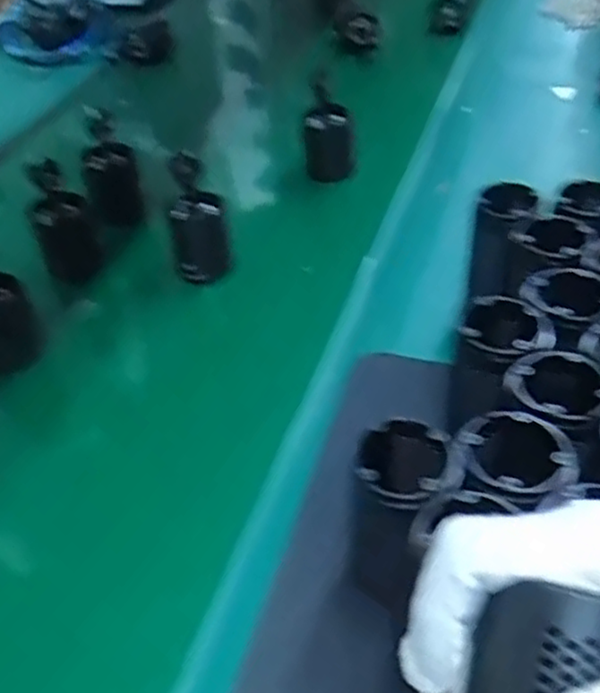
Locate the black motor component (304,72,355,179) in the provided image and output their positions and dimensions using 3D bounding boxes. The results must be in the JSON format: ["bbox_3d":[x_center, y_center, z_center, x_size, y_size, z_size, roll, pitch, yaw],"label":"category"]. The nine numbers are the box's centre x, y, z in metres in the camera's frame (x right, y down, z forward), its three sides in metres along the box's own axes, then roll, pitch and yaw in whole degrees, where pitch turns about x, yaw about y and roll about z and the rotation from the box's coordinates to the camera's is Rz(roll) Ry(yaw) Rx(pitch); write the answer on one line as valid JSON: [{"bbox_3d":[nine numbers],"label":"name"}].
[{"bbox_3d":[0.030,-0.233,0.765,0.049,0.099,0.046,-3,42,3],"label":"black motor component"}]

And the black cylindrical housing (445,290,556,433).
[{"bbox_3d":[0.119,0.012,0.440,0.054,0.071,0.053,-3,42,3],"label":"black cylindrical housing"}]

